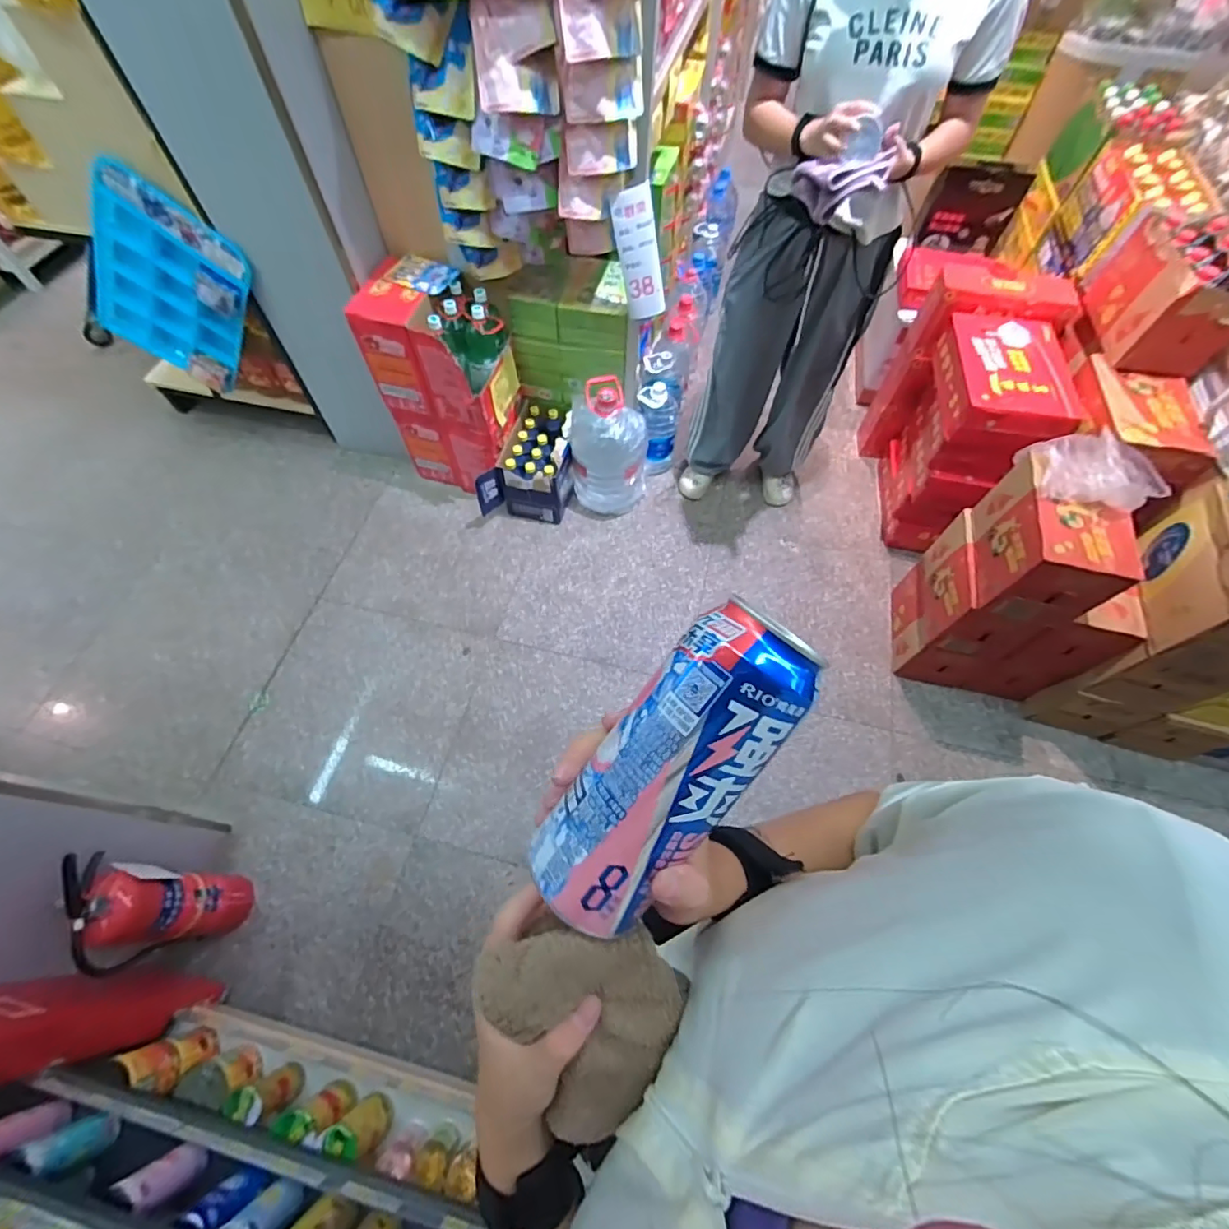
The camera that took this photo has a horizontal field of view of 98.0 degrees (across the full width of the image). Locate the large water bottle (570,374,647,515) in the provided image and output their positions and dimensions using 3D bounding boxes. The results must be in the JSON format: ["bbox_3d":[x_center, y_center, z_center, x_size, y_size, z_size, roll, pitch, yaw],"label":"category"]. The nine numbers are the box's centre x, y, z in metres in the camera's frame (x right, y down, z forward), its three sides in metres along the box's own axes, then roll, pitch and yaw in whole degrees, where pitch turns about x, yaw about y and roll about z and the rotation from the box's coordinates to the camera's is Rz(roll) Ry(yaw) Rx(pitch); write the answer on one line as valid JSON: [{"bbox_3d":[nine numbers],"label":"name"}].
[{"bbox_3d":[-0.013,-0.560,1.821,0.252,0.422,0.204,4,62,1],"label":"large water bottle"}]

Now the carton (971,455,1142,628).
[{"bbox_3d":[1.029,-0.174,1.266,0.222,0.229,0.344,12,62,5],"label":"carton"}]

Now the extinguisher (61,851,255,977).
[{"bbox_3d":[-0.977,0.632,1.144,0.136,0.453,0.195,-8,62,-6],"label":"extinguisher"}]

